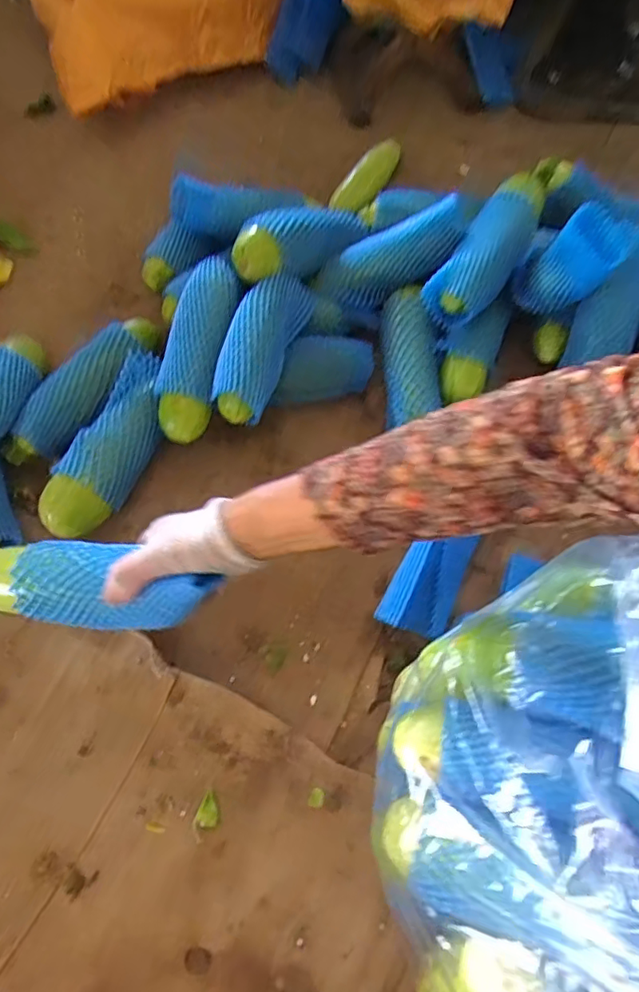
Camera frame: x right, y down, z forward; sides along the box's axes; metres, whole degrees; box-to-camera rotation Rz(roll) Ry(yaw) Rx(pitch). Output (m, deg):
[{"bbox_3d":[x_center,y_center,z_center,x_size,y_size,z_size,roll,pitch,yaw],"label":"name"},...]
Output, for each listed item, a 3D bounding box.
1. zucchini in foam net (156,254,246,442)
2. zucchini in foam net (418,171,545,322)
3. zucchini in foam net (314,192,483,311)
[{"bbox_3d":[-0.135,-0.169,0.614,0.070,0.057,0.209,11,65,4],"label":"zucchini in foam net"},{"bbox_3d":[0.204,-0.288,0.632,0.076,0.059,0.215,34,83,11],"label":"zucchini in foam net"},{"bbox_3d":[0.094,-0.276,0.644,0.182,0.054,0.073,-23,66,23],"label":"zucchini in foam net"}]

